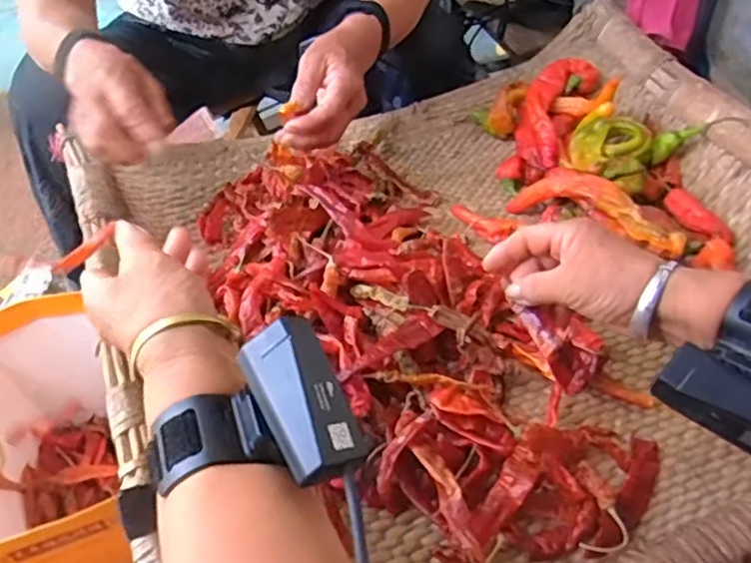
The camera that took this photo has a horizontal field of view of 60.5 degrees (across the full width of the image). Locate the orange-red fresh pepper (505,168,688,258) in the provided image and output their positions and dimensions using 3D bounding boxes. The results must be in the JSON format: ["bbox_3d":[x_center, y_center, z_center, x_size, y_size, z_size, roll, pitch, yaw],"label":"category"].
[{"bbox_3d":[0.198,-0.064,0.578,0.050,0.042,0.183,-28,37,-20],"label":"orange-red fresh pepper"}]

